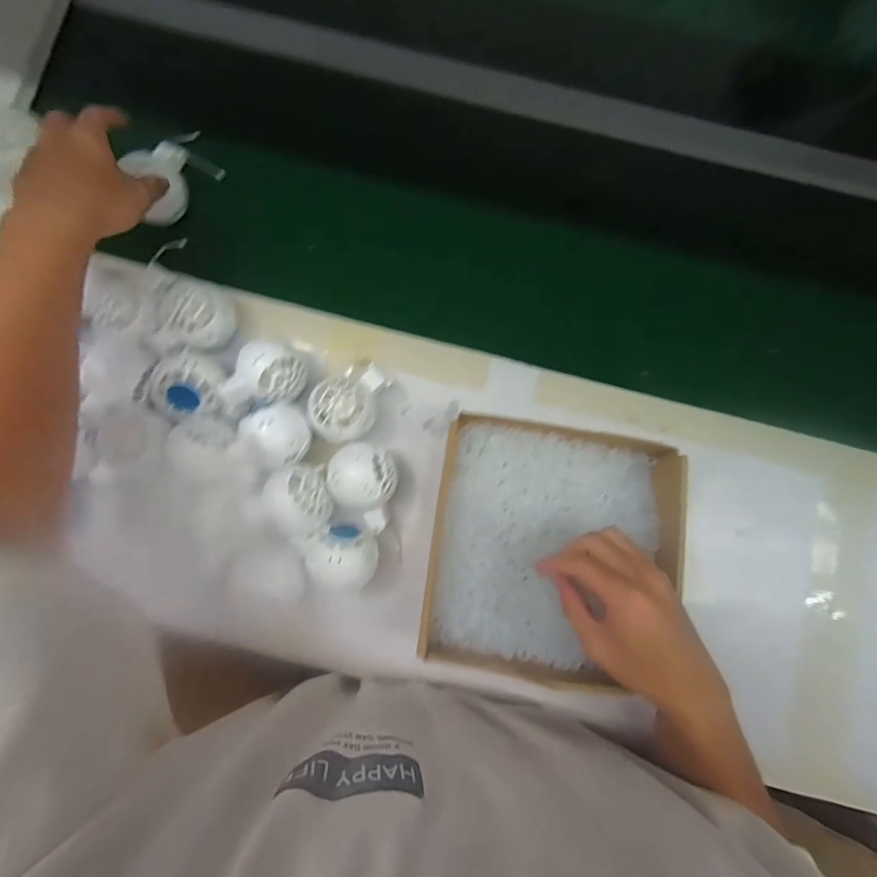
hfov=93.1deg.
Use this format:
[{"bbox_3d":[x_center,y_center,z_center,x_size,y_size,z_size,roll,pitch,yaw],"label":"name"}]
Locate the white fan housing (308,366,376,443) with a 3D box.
[{"bbox_3d":[-0.089,-0.026,0.397,0.055,0.056,0.060,0,81,-1],"label":"white fan housing"}]

